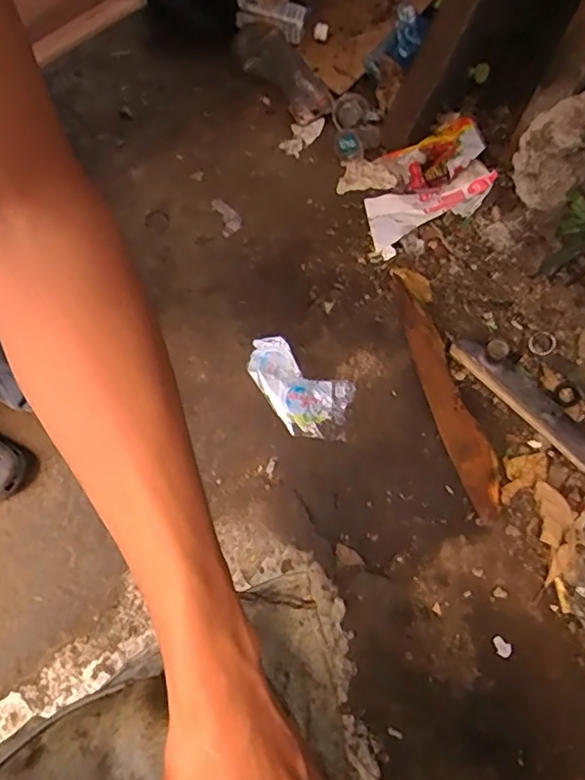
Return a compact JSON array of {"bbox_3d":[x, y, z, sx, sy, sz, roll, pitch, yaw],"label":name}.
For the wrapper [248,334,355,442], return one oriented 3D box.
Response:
[{"bbox_3d":[0.003,-0.001,0.952,0.196,0.024,0.120,33,71,10],"label":"wrapper"}]

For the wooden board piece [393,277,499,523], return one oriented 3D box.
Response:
[{"bbox_3d":[0.248,0.007,0.918,0.060,0.019,0.405,-24,74,10],"label":"wooden board piece"}]

